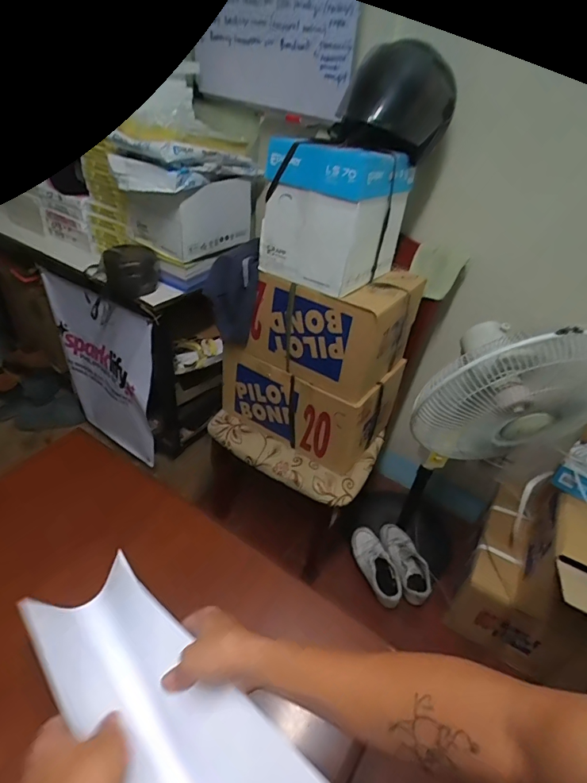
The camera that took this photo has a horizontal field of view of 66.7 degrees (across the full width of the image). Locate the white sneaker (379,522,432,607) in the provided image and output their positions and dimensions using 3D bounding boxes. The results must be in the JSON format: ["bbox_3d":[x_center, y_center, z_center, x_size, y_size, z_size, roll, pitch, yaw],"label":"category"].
[{"bbox_3d":[0.365,0.554,1.462,0.101,0.093,0.252,-13,62,-23],"label":"white sneaker"}]

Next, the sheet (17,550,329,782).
[{"bbox_3d":[-0.136,0.324,0.457,0.126,0.098,0.350,-28,44,-36],"label":"sheet"}]

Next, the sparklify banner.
[{"bbox_3d":[-0.711,-0.083,1.637,0.557,0.617,0.053,27,36,25],"label":"sparklify banner"}]

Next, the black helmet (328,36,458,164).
[{"bbox_3d":[0.225,-0.616,0.953,0.232,0.176,0.210,8,38,1],"label":"black helmet"}]

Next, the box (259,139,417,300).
[{"bbox_3d":[0.103,-0.420,1.036,0.227,0.272,0.288,29,43,25],"label":"box"}]

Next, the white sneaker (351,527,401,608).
[{"bbox_3d":[0.270,0.562,1.451,0.084,0.076,0.255,-13,56,-23],"label":"white sneaker"}]

